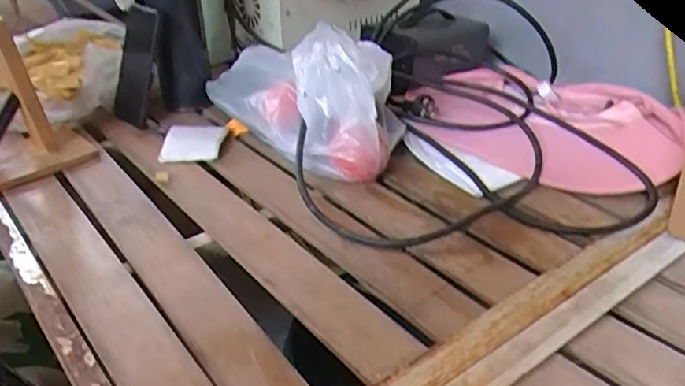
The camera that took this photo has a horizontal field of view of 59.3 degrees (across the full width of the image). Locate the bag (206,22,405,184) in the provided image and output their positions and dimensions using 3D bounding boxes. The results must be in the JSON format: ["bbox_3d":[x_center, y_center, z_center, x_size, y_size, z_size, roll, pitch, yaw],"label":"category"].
[{"bbox_3d":[-0.031,-0.114,0.761,0.149,0.140,0.245,-21,36,-31],"label":"bag"}]

